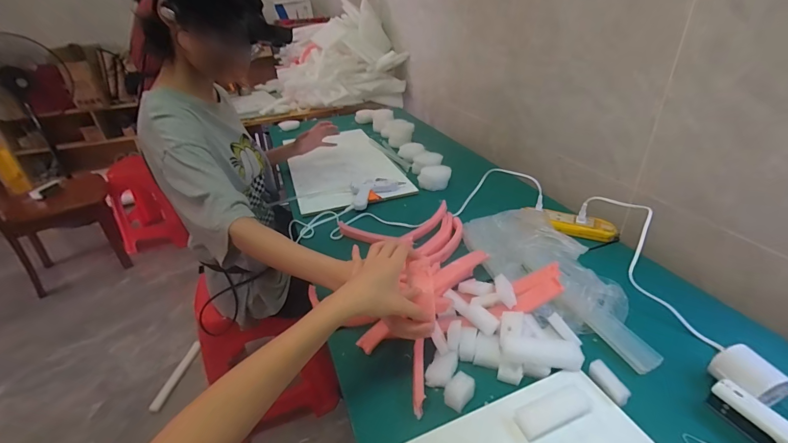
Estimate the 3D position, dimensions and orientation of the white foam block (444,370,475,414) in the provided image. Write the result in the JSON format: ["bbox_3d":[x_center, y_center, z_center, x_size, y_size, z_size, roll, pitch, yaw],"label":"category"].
[{"bbox_3d":[0.081,0.210,0.452,0.036,0.028,0.026,-25,37,-32],"label":"white foam block"}]

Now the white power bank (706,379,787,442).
[{"bbox_3d":[0.394,0.220,0.392,0.024,0.040,0.095,-17,33,-22],"label":"white power bank"}]

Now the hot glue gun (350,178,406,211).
[{"bbox_3d":[-0.040,-0.066,0.907,0.131,0.044,0.100,-4,31,-1],"label":"hot glue gun"}]

